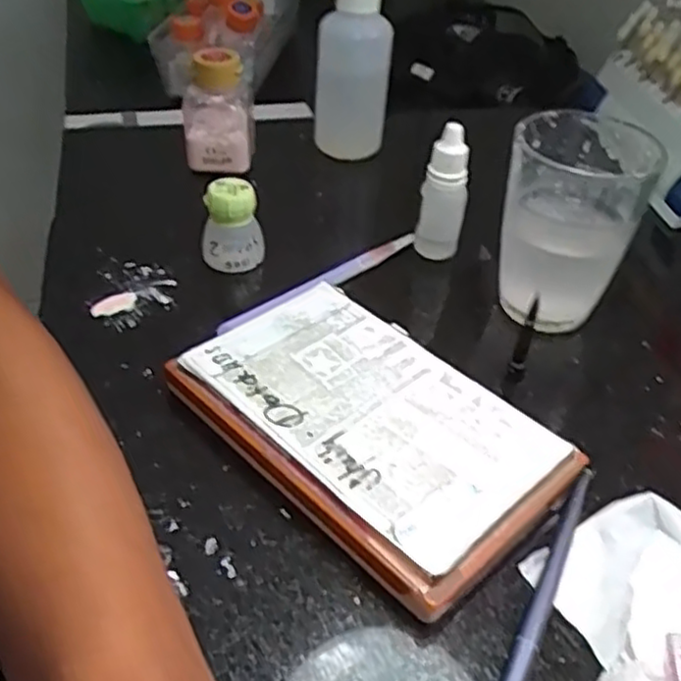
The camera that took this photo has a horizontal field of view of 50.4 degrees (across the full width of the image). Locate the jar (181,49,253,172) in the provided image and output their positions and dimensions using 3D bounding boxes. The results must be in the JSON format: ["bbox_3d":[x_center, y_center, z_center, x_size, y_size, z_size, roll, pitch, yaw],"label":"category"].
[{"bbox_3d":[-0.079,-0.145,0.467,0.043,0.073,0.041,2,40,-2],"label":"jar"}]

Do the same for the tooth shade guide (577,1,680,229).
[{"bbox_3d":[0.222,-0.161,0.499,0.032,0.089,0.172,14,38,-21],"label":"tooth shade guide"}]

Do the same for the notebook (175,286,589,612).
[{"bbox_3d":[0.010,0.035,0.300,0.148,0.023,0.093,33,48,30],"label":"notebook"}]

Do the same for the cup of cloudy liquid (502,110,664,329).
[{"bbox_3d":[0.118,-0.061,0.367,0.061,0.093,0.078,19,43,18],"label":"cup of cloudy liquid"}]

